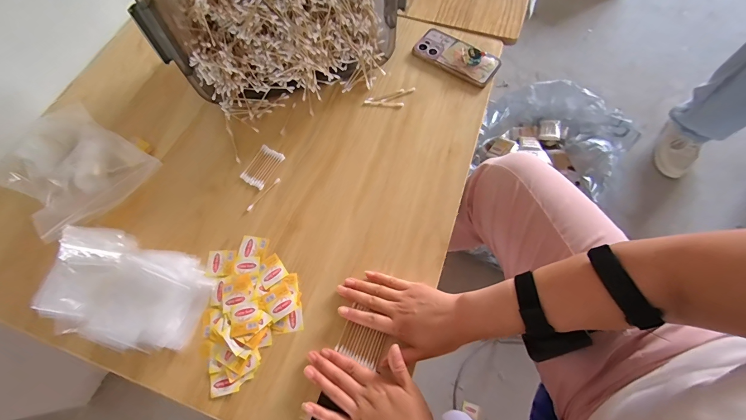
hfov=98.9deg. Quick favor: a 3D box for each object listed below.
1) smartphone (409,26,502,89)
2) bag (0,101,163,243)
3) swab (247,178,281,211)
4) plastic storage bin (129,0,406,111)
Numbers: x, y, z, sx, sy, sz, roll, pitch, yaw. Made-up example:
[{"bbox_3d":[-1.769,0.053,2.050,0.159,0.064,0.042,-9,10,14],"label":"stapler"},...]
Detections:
[{"bbox_3d":[0.164,-0.304,0.621,0.161,0.025,0.081,33,72,15],"label":"smartphone"},{"bbox_3d":[-0.492,-0.070,0.522,0.233,0.049,0.179,31,72,15],"label":"bag"},{"bbox_3d":[-0.179,-0.026,0.522,0.005,0.004,0.071,37,73,16],"label":"swab"},{"bbox_3d":[-0.159,-0.355,0.533,0.407,0.236,0.234,-18,68,-6],"label":"plastic storage bin"}]

